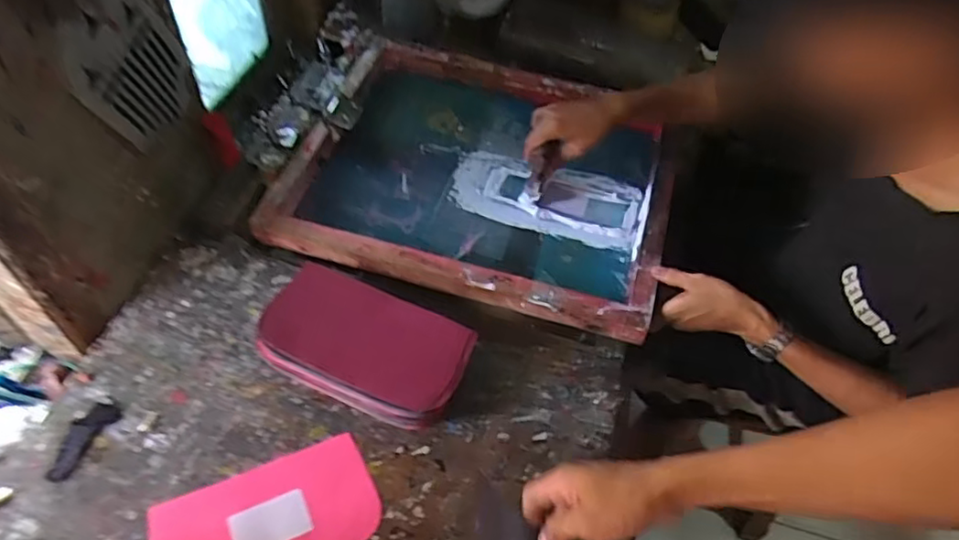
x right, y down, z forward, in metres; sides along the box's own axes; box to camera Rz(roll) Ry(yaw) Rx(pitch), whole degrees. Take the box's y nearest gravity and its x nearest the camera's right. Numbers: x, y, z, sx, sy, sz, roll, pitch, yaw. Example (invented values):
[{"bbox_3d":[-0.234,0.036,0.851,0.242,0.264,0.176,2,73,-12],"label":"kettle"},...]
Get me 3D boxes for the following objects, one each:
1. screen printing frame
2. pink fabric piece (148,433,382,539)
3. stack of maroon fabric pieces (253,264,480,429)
[{"bbox_3d":[0.016,-0.159,0.992,0.547,0.074,0.459,16,55,7],"label":"screen printing frame"},{"bbox_3d":[-0.232,0.273,0.704,0.229,0.010,0.124,-17,58,-19],"label":"pink fabric piece"},{"bbox_3d":[-0.136,0.091,0.791,0.241,0.092,0.130,21,55,11],"label":"stack of maroon fabric pieces"}]

